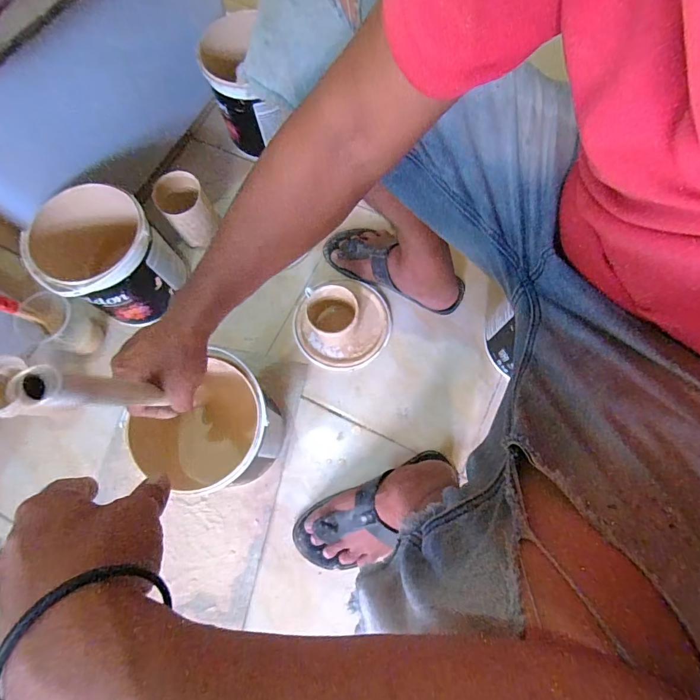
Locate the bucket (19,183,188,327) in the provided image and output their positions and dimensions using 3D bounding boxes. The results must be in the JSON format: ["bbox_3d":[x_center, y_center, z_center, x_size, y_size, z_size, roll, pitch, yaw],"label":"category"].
[{"bbox_3d":[-0.407,-0.157,0.684,0.179,0.164,0.172,0,73,1],"label":"bucket"}]

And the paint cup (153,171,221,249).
[{"bbox_3d":[-0.303,-0.264,0.740,0.087,0.099,0.101,-25,74,-7],"label":"paint cup"}]

